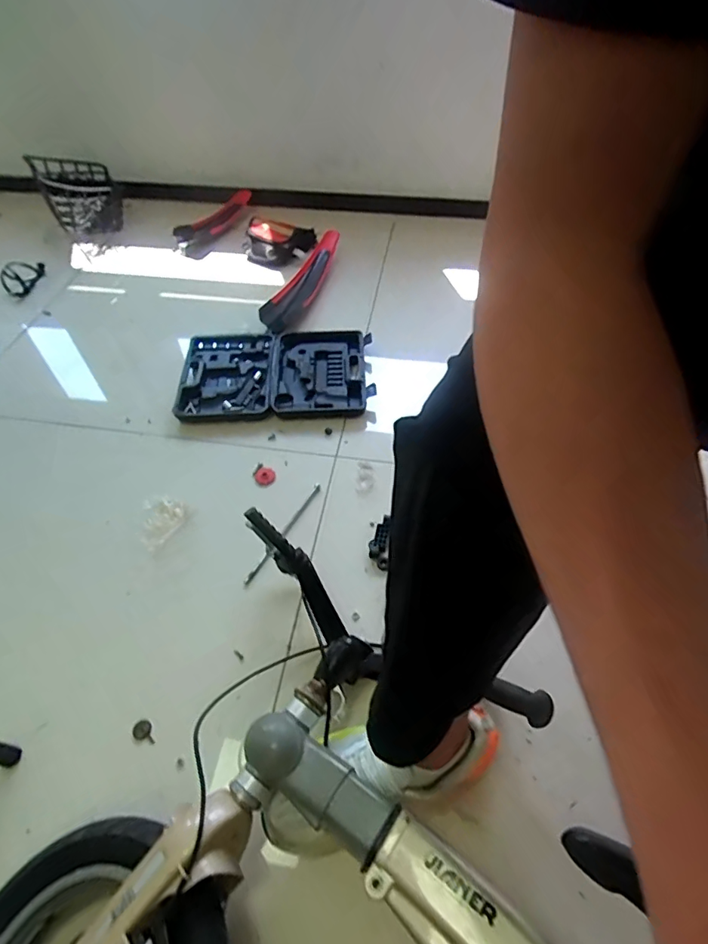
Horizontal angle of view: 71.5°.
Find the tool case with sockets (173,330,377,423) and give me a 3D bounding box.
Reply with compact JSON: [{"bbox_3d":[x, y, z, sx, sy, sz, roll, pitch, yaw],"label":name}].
[{"bbox_3d":[-0.159,-0.211,1.017,0.373,0.033,0.265,-4,53,0],"label":"tool case with sockets"}]

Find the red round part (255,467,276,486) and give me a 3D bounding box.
[{"bbox_3d":[-0.158,0.007,0.874,0.034,0.010,0.032,-1,53,2],"label":"red round part"}]

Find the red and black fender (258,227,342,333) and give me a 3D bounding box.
[{"bbox_3d":[-0.119,-0.488,1.218,0.072,0.045,0.412,14,55,13],"label":"red and black fender"}]

